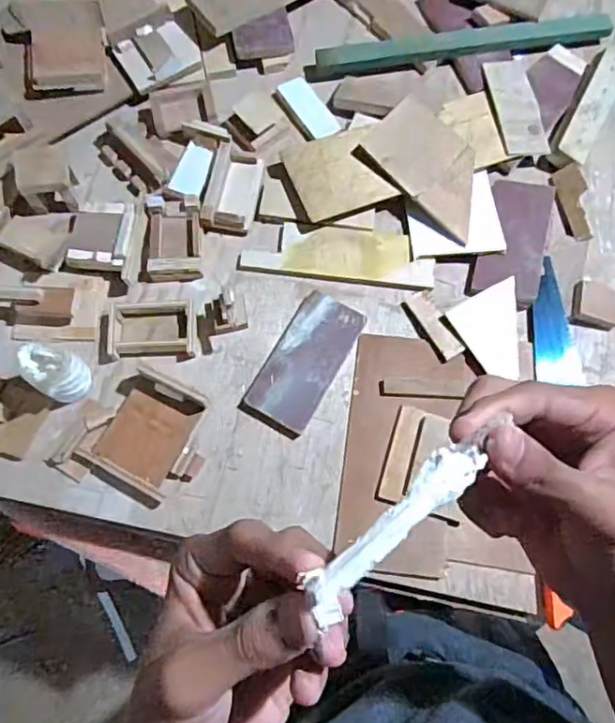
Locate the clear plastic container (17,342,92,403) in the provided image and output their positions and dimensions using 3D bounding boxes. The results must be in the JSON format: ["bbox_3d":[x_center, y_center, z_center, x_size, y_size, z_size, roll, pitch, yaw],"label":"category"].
[{"bbox_3d":[-0.325,0.010,0.740,0.063,0.094,0.062,37,76,11],"label":"clear plastic container"}]

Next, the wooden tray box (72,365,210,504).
[{"bbox_3d":[-0.212,0.090,0.745,0.113,0.032,0.142,27,75,8],"label":"wooden tray box"}]

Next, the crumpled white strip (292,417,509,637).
[{"bbox_3d":[0.038,0.057,0.214,0.093,0.008,0.016,-37,75,-22],"label":"crumpled white strip"}]

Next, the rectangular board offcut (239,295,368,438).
[{"bbox_3d":[-0.002,-0.001,0.792,0.095,0.012,0.193,29,75,9],"label":"rectangular board offcut"}]

